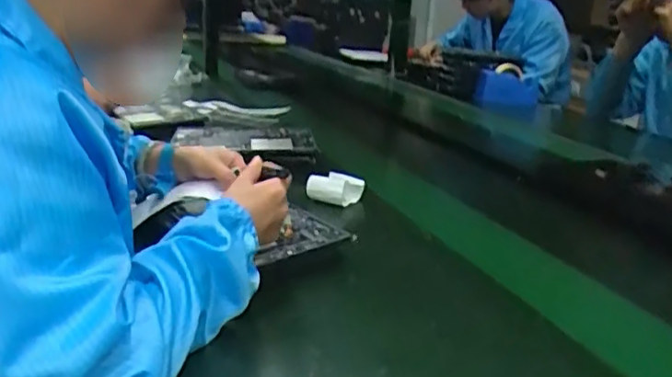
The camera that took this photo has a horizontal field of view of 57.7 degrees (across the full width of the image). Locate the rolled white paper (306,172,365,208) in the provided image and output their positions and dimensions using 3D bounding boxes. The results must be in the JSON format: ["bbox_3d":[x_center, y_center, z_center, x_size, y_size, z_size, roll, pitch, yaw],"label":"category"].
[{"bbox_3d":[-0.001,0.003,0.890,0.085,0.048,0.030,4,18,0],"label":"rolled white paper"}]

